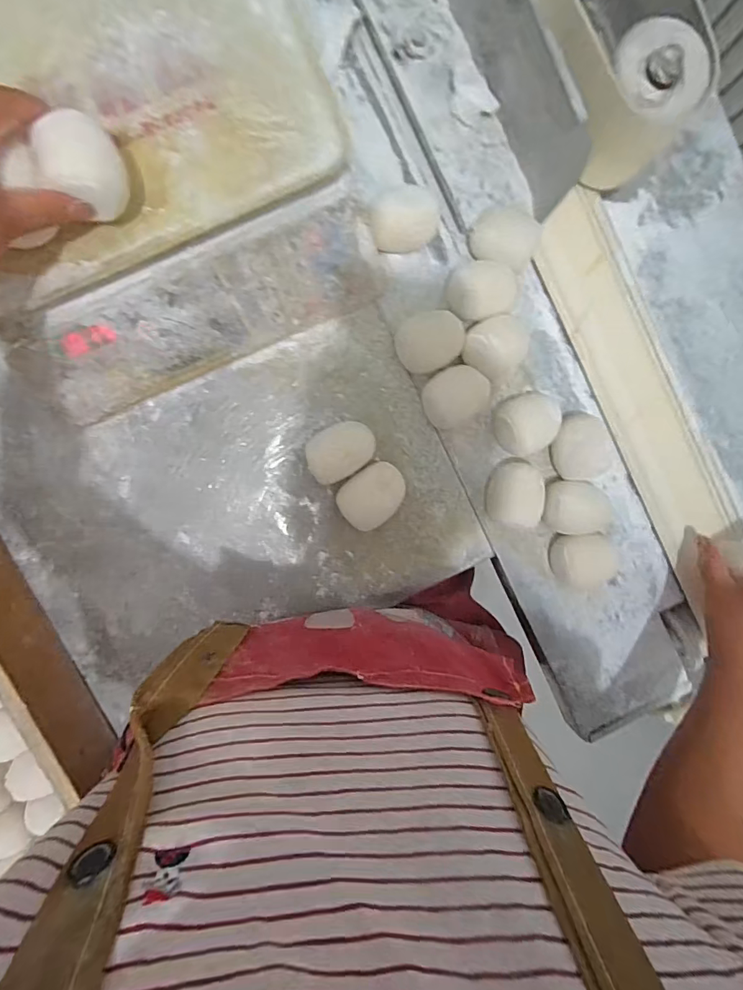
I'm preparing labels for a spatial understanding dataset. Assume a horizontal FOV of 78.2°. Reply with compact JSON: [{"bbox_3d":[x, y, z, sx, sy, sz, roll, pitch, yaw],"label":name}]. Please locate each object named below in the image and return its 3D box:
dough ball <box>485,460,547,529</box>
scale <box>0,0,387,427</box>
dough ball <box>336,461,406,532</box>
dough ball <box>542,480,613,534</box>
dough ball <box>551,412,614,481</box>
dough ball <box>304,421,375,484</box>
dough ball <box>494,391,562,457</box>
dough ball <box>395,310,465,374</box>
[{"bbox_3d":[0.147,0.001,0.462,0.054,0.034,0.067,7,95,-3],"label":"dough ball"},{"bbox_3d":[-0.196,-0.266,0.389,0.340,0.104,0.311,-22,96,0],"label":"scale"},{"bbox_3d":[0.001,0.000,0.458,0.066,0.031,0.051,-40,95,2],"label":"dough ball"},{"bbox_3d":[0.215,0.013,0.467,0.080,0.034,0.053,6,95,-3],"label":"dough ball"},{"bbox_3d":[0.214,-0.050,0.458,0.059,0.034,0.065,-7,95,-2],"label":"dough ball"},{"bbox_3d":[-0.030,-0.043,0.447,0.066,0.041,0.047,-28,96,0],"label":"dough ball"},{"bbox_3d":[0.156,-0.071,0.455,0.058,0.040,0.061,0,95,-2],"label":"dough ball"},{"bbox_3d":[0.056,-0.150,0.448,0.061,0.029,0.052,-21,96,0],"label":"dough ball"}]

